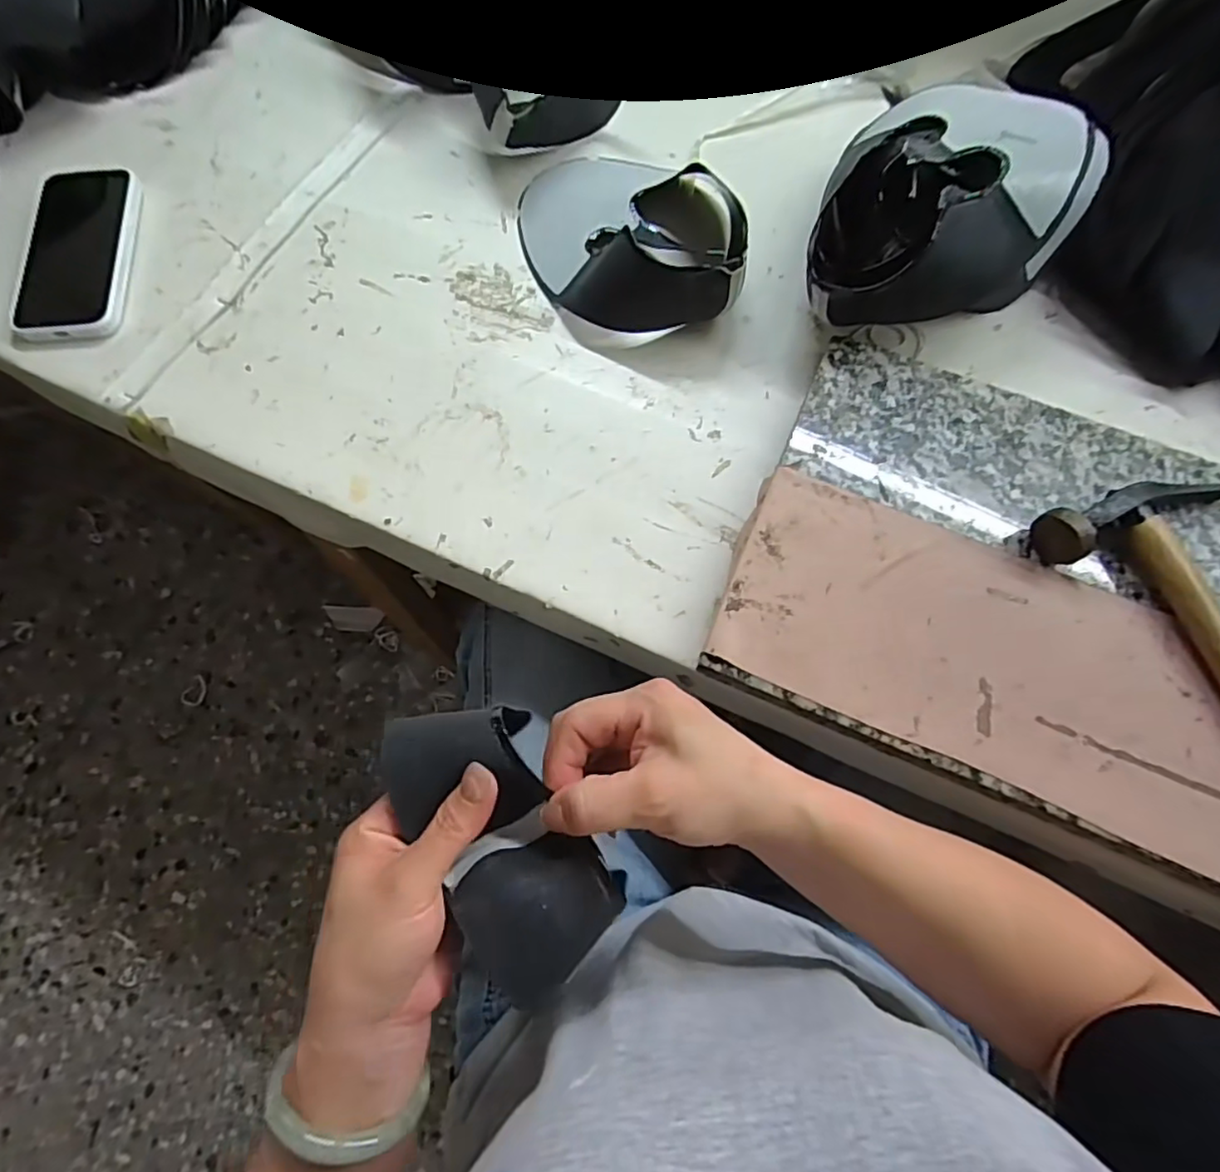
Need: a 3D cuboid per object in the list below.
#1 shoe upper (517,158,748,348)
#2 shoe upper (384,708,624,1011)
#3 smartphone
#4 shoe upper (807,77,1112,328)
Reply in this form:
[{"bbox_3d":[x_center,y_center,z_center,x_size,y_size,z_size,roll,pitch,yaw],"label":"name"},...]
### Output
[{"bbox_3d":[0.011,-0.292,0.499,0.170,0.058,0.194,-2,72,0],"label":"shoe upper"},{"bbox_3d":[-0.049,0.112,0.290,0.072,0.032,0.135,-33,76,-8],"label":"shoe upper"},{"bbox_3d":[-0.436,-0.276,0.517,0.086,0.008,0.162,-4,72,0],"label":"smartphone"},{"bbox_3d":[0.242,-0.273,0.468,0.237,0.100,0.143,-31,74,-9],"label":"shoe upper"}]

